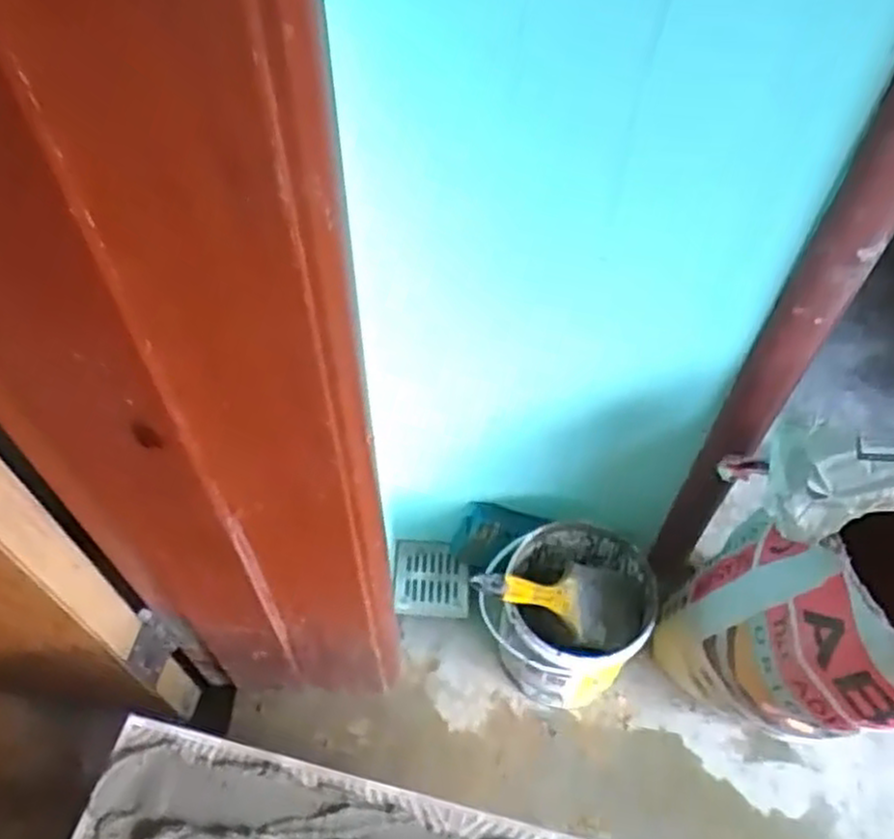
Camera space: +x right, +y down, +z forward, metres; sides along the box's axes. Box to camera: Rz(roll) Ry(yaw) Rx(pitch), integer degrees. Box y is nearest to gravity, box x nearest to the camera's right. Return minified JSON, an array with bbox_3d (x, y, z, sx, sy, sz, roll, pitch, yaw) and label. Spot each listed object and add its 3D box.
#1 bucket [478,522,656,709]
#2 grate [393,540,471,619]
[{"bbox_3d":[0.149,0.259,0.987,0.183,0.213,0.175,0,54,0],"label":"bucket"},{"bbox_3d":[-0.022,0.227,1.091,0.108,0.014,0.104,2,70,8],"label":"grate"}]

